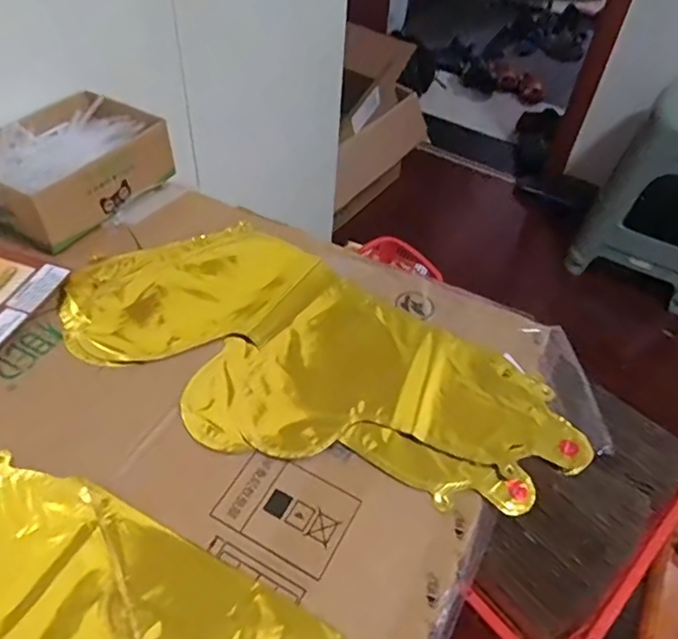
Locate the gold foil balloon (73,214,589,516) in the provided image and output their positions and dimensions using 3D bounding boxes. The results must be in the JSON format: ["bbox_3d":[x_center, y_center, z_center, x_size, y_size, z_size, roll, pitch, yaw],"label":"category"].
[{"bbox_3d":[-0.029,0.028,0.499,0.440,0.016,0.211,29,51,20],"label":"gold foil balloon"}]

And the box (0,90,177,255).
[{"bbox_3d":[-0.293,-0.167,0.620,0.131,0.068,0.189,28,51,19],"label":"box"}]

